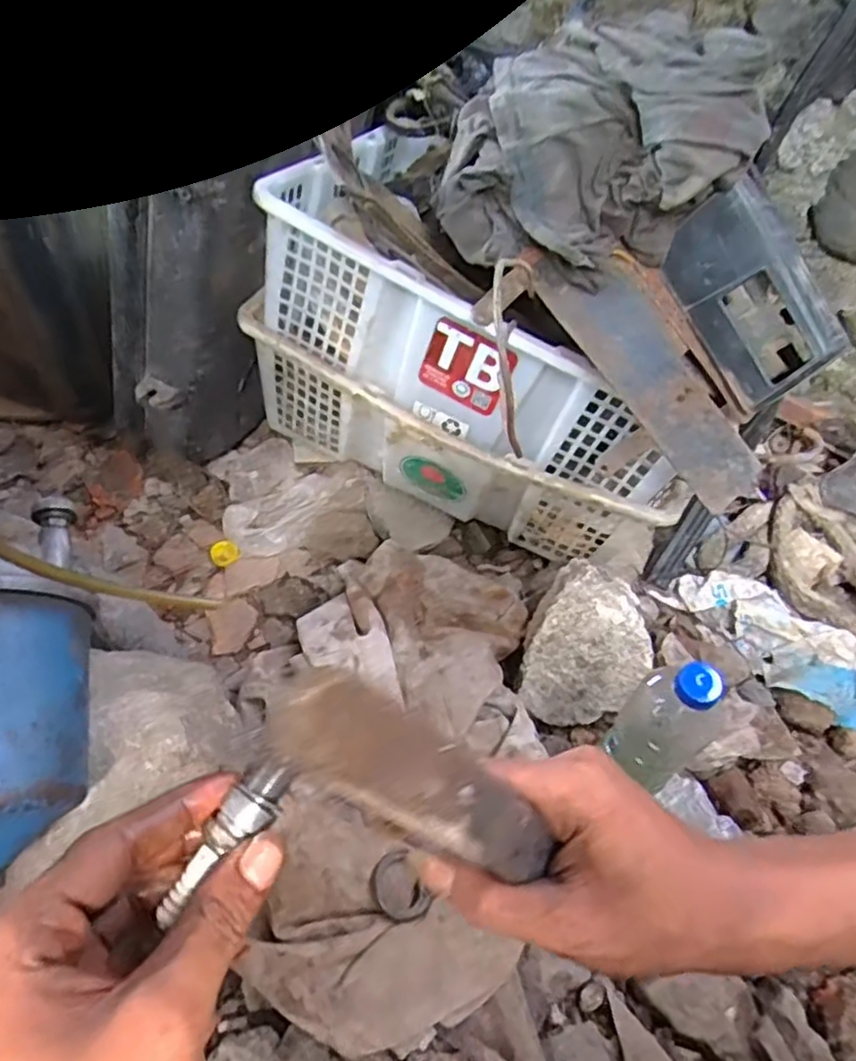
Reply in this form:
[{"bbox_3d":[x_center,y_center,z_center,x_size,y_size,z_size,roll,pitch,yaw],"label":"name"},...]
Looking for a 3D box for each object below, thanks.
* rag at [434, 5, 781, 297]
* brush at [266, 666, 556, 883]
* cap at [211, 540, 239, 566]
[{"bbox_3d":[0.128,-0.300,0.535,0.227,0.141,0.153,9,50,7],"label":"rag"},{"bbox_3d":[0.006,0.085,0.222,0.017,0.159,0.026,-23,46,19],"label":"brush"},{"bbox_3d":[-0.241,0.027,0.821,0.035,0.010,0.033,-31,69,-3],"label":"cap"}]

